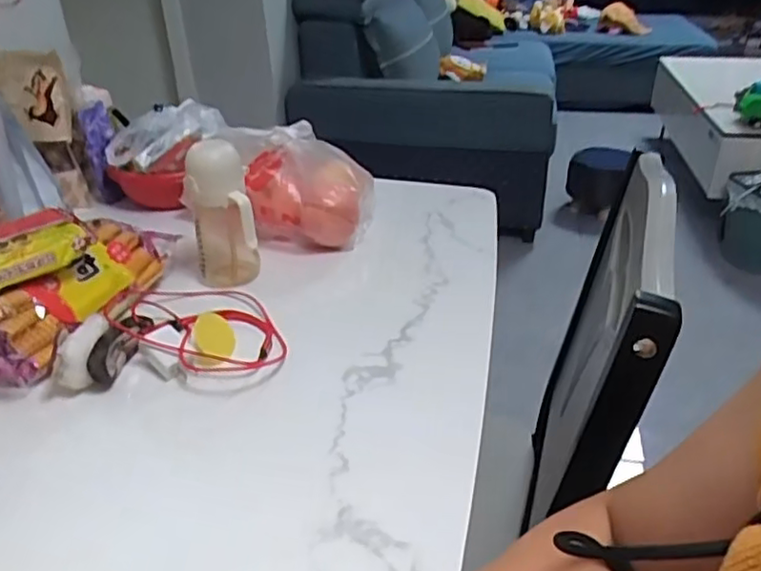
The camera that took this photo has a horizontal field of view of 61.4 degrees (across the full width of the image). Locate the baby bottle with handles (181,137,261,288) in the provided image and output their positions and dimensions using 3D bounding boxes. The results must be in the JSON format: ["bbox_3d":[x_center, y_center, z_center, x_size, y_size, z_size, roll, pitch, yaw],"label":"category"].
[{"bbox_3d":[-0.189,-0.082,0.765,0.073,0.171,0.064,-10,31,-14],"label":"baby bottle with handles"}]

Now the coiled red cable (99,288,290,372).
[{"bbox_3d":[-0.199,0.041,0.702,0.202,0.028,0.168,6,23,-2],"label":"coiled red cable"}]

